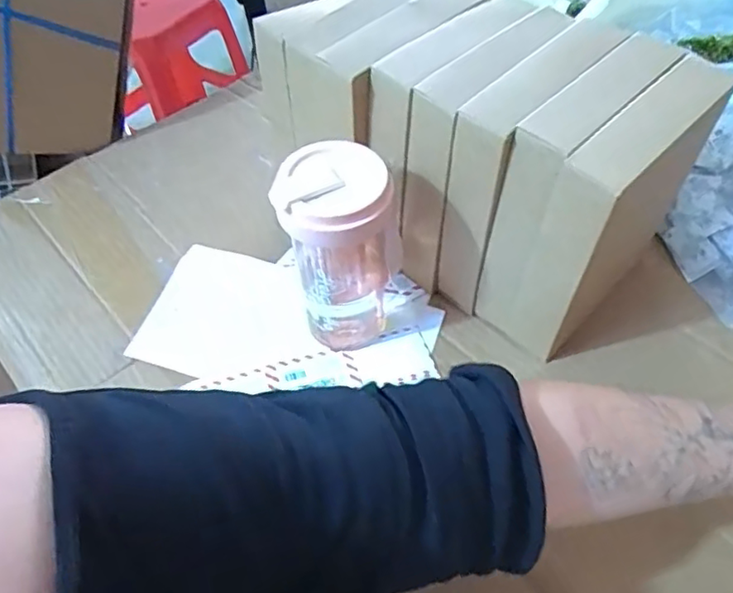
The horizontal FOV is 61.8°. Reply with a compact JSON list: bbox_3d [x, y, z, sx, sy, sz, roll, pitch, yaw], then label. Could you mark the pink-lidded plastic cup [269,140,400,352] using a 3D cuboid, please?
[{"bbox_3d":[-0.018,-0.033,0.496,0.083,0.176,0.086,-2,52,4],"label":"pink-lidded plastic cup"}]

